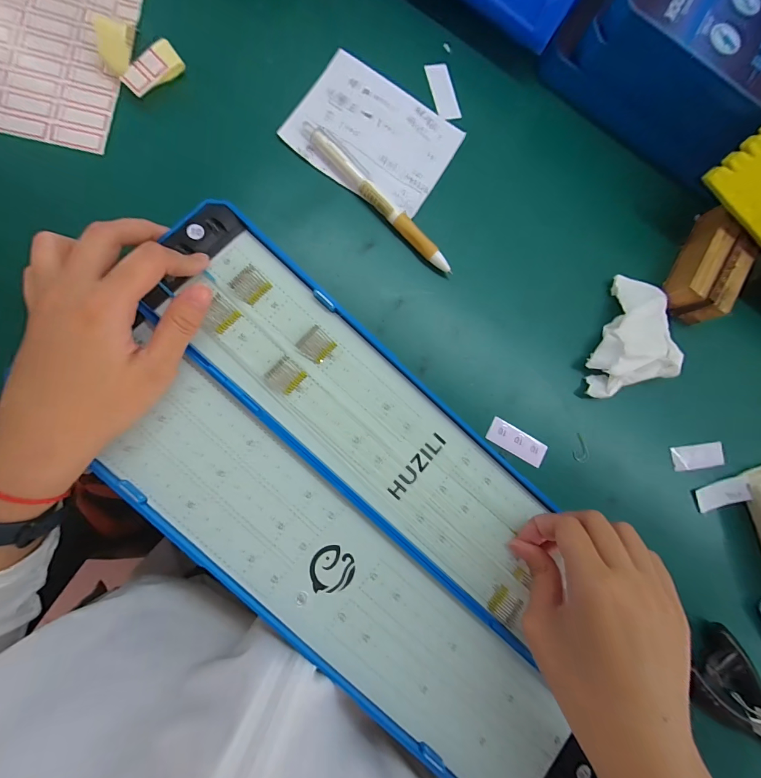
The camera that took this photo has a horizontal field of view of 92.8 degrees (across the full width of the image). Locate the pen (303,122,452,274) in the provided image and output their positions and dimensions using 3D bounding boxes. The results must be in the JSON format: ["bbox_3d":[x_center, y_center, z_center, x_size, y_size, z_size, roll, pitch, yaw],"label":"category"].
[{"bbox_3d":[-0.002,-0.139,0.266,0.012,0.013,0.144,-45,93,-9],"label":"pen"}]

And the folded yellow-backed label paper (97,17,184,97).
[{"bbox_3d":[-0.161,-0.225,0.243,0.041,0.023,0.037,-44,93,-9],"label":"folded yellow-backed label paper"}]

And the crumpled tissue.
[{"bbox_3d":[0.199,-0.033,0.281,0.063,0.020,0.099,26,82,-6],"label":"crumpled tissue"}]

